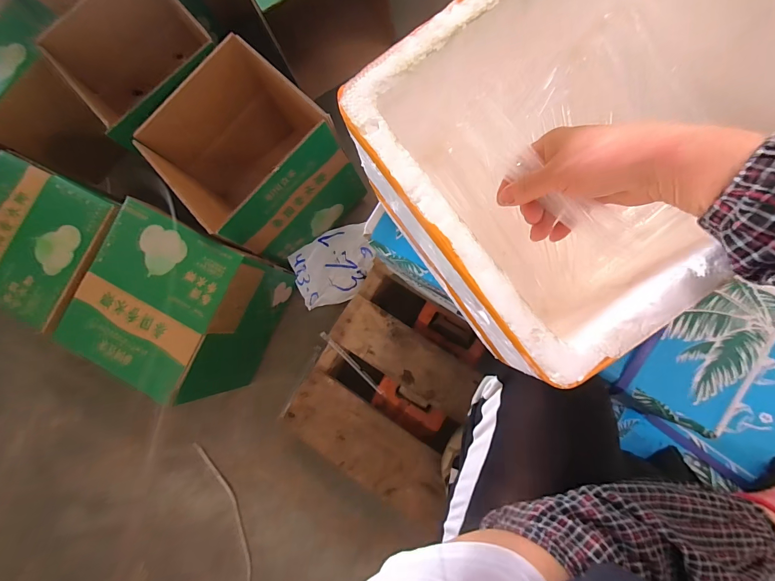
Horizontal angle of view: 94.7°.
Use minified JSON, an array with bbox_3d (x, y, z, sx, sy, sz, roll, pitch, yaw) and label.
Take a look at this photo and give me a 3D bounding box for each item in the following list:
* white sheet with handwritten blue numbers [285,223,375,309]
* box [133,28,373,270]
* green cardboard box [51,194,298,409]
[{"bbox_3d":[-0.127,-0.058,0.854,0.201,0.054,0.168,-17,82,5],"label":"white sheet with handwritten blue numbers"},{"bbox_3d":[-0.270,-0.268,0.770,0.279,0.304,0.320,-42,81,1],"label":"box"},{"bbox_3d":[-0.420,0.023,0.749,0.312,0.230,0.309,28,88,9],"label":"green cardboard box"}]

